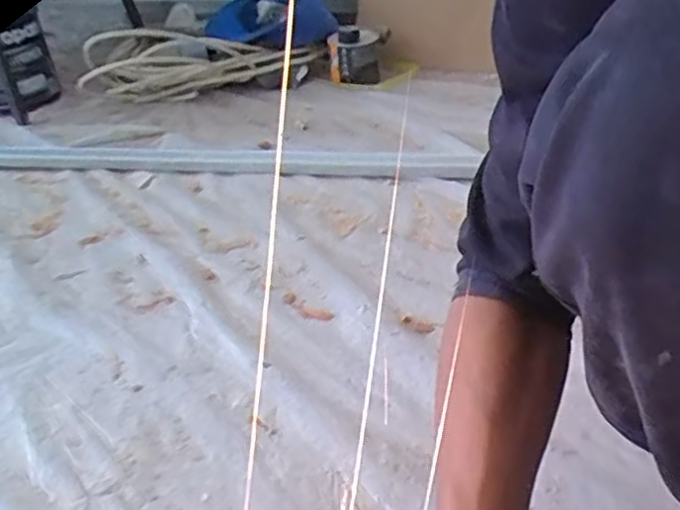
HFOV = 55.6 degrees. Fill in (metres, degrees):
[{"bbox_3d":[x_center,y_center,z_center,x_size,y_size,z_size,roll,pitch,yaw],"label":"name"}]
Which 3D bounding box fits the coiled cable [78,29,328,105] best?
[{"bbox_3d":[-0.268,-0.382,1.223,0.439,0.159,0.115,-21,37,-21],"label":"coiled cable"}]

